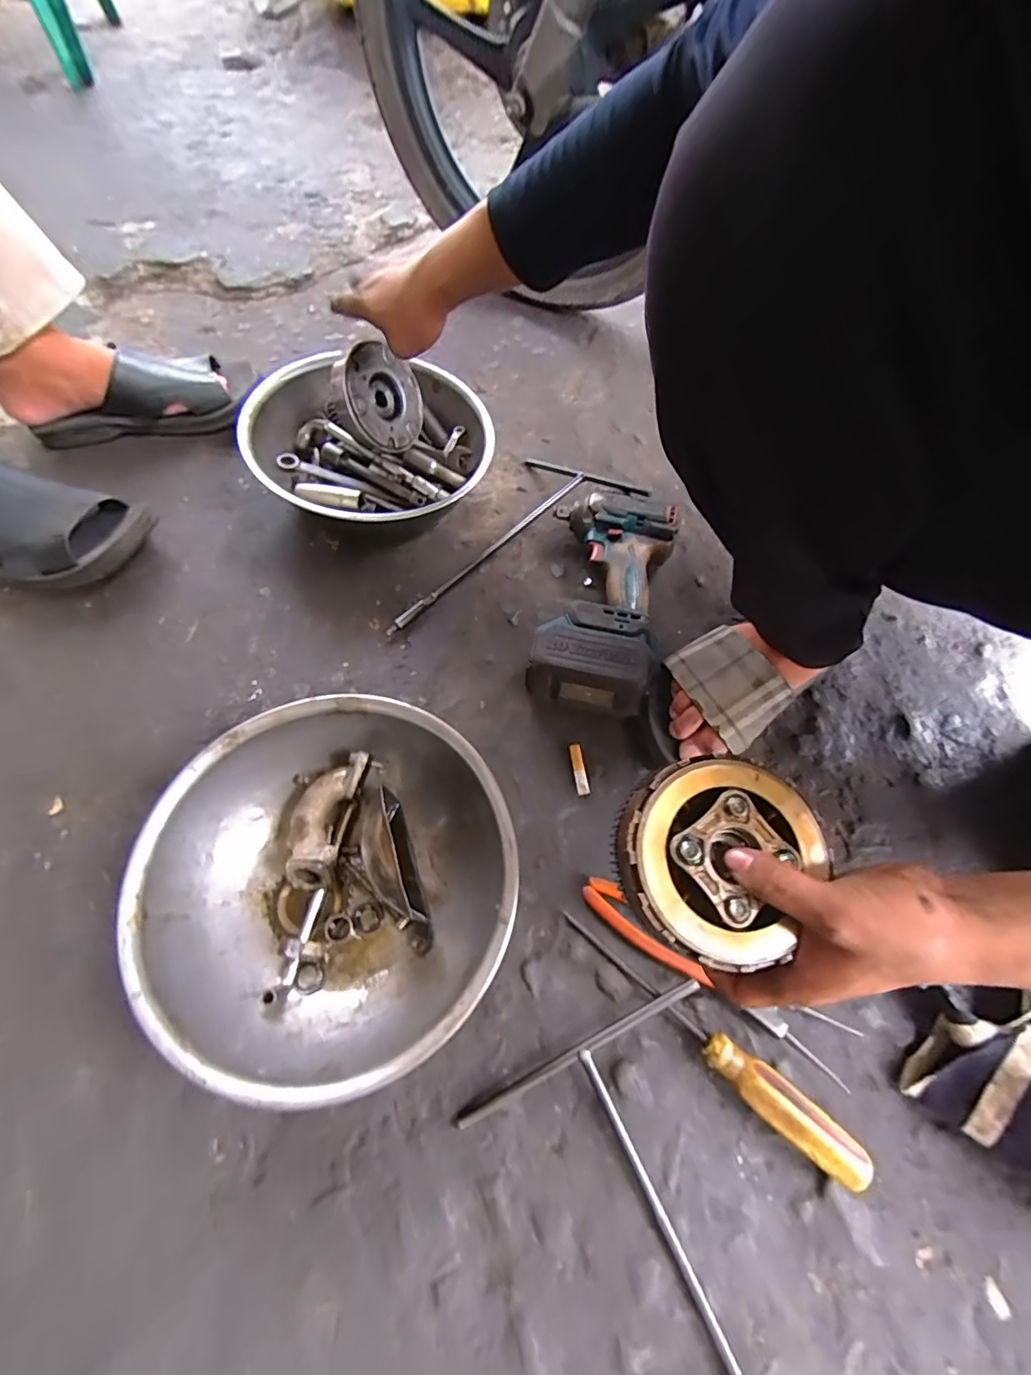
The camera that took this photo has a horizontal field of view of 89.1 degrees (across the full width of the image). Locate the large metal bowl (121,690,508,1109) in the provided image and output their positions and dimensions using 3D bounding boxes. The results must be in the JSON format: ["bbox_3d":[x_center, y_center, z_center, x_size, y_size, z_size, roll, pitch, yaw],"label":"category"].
[{"bbox_3d":[-0.133,0.144,0.398,0.252,0.083,0.254,2,62,-3],"label":"large metal bowl"}]

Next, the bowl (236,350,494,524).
[{"bbox_3d":[-0.162,-0.265,0.605,0.254,0.092,0.251,14,62,3],"label":"bowl"}]

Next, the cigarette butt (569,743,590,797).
[{"bbox_3d":[0.061,0.078,0.499,0.012,0.004,0.049,-6,63,-7],"label":"cigarette butt"}]

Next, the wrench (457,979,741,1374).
[{"bbox_3d":[0.110,0.376,0.326,0.188,0.021,0.285,-22,66,-15],"label":"wrench"}]

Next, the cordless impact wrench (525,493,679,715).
[{"bbox_3d":[0.090,-0.092,0.544,0.125,0.077,0.248,14,62,4],"label":"cordless impact wrench"}]

